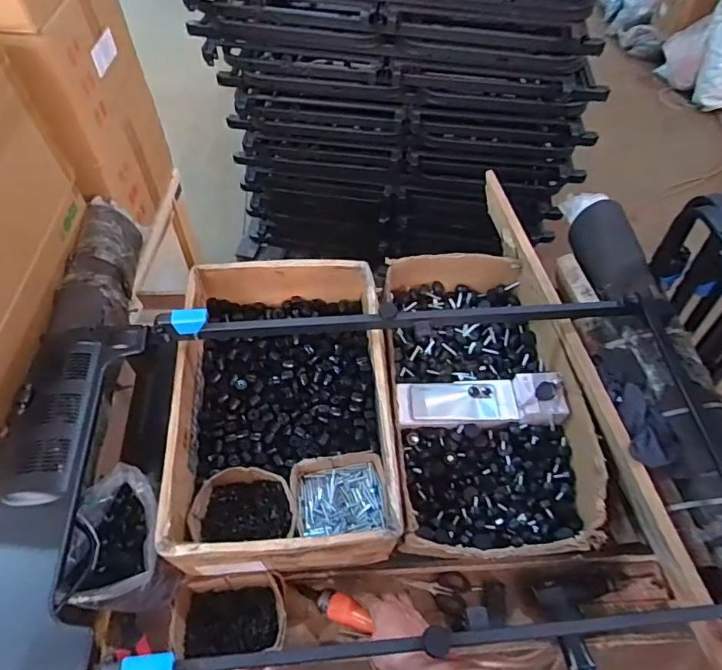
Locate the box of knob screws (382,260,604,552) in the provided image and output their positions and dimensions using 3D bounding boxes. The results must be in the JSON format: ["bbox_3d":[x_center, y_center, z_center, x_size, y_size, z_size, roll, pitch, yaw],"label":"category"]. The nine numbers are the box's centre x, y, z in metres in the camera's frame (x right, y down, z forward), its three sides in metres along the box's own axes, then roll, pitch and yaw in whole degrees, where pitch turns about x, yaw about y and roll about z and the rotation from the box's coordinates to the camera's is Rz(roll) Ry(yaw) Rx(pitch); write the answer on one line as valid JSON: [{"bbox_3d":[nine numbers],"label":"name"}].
[{"bbox_3d":[0.215,0.100,0.948,0.333,0.141,0.594,-3,57,-4],"label":"box of knob screws"}]

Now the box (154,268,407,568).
[{"bbox_3d":[-0.129,0.119,0.903,0.360,0.146,0.527,-3,57,-4],"label":"box"}]

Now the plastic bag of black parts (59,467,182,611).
[{"bbox_3d":[-0.351,0.315,0.779,0.125,0.162,0.184,-3,57,-4],"label":"plastic bag of black parts"}]

